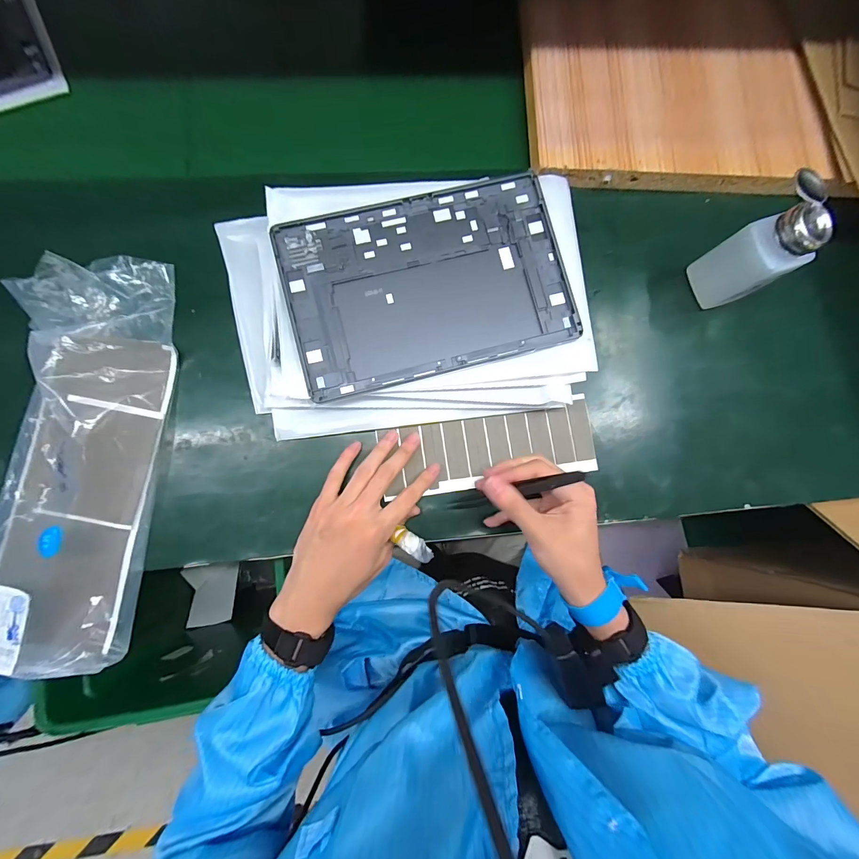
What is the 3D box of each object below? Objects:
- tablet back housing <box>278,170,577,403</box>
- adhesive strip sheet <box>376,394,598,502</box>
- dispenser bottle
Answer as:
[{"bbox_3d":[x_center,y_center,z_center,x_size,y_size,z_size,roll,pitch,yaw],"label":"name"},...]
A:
[{"bbox_3d":[-0.002,-0.135,0.344,0.252,0.008,0.168,-14,86,-4],"label":"tablet back housing"},{"bbox_3d":[0.065,0.020,0.376,0.206,0.004,0.070,-8,85,-5],"label":"adhesive strip sheet"},{"bbox_3d":[0.314,-0.172,0.360,0.057,0.112,0.068,-31,86,-8],"label":"dispenser bottle"}]

